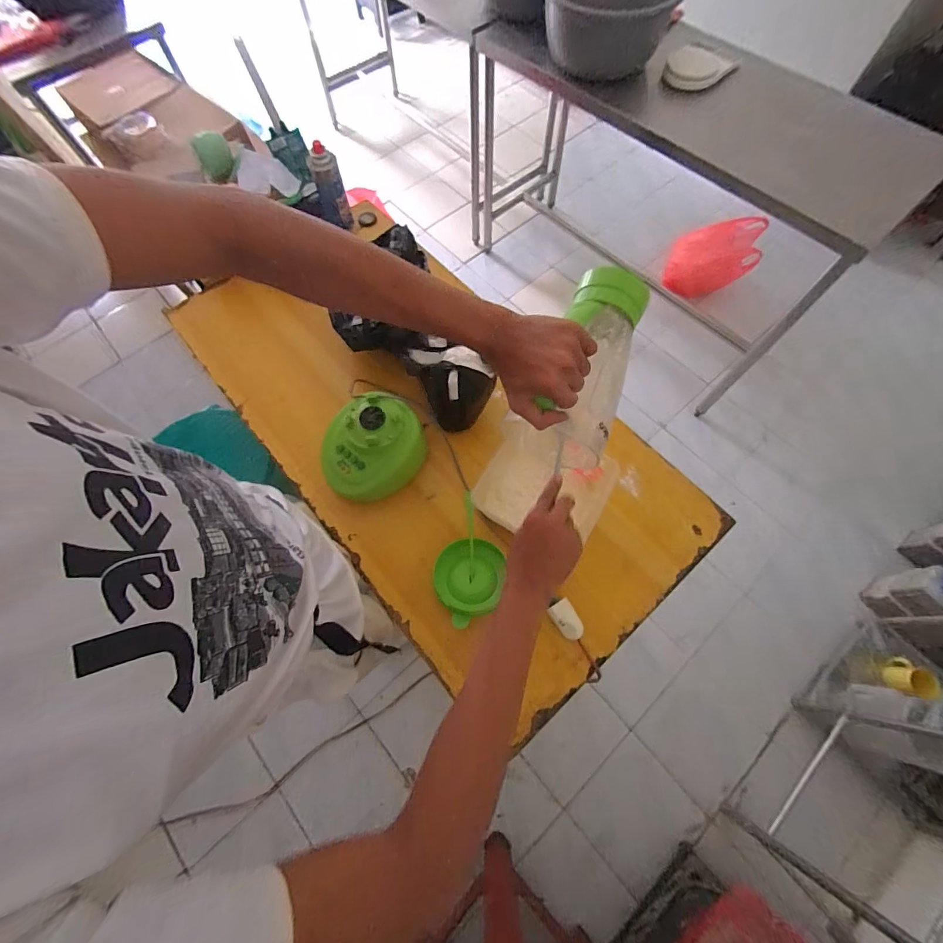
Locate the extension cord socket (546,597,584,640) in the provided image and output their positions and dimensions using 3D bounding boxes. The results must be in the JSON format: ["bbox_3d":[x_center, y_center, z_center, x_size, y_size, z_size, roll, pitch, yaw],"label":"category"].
[{"bbox_3d":[0.158,0.245,0.689,0.037,0.018,0.064,-30,71,-10],"label":"extension cord socket"}]

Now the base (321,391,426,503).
[{"bbox_3d":[-0.183,-0.036,0.764,0.188,0.138,0.156,-39,73,-13],"label":"base"}]

